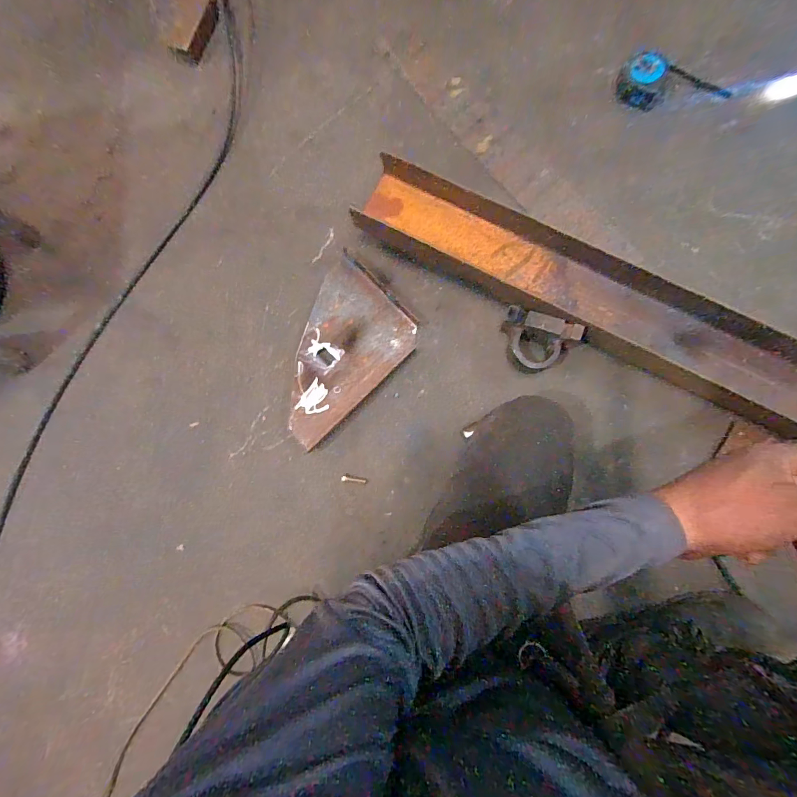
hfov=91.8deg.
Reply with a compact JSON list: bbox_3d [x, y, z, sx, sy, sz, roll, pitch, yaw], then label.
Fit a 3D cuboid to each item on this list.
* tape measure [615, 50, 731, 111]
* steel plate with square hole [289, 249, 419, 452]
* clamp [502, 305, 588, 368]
[{"bbox_3d":[0.506,-0.586,0.715,0.191,0.047,0.081,7,84,7],"label":"tape measure"},{"bbox_3d":[-0.132,-0.093,0.756,0.314,0.025,0.227,-45,81,0],"label":"steel plate with square hole"},{"bbox_3d":[0.242,-0.100,0.672,0.138,0.090,0.087,26,87,9],"label":"clamp"}]

